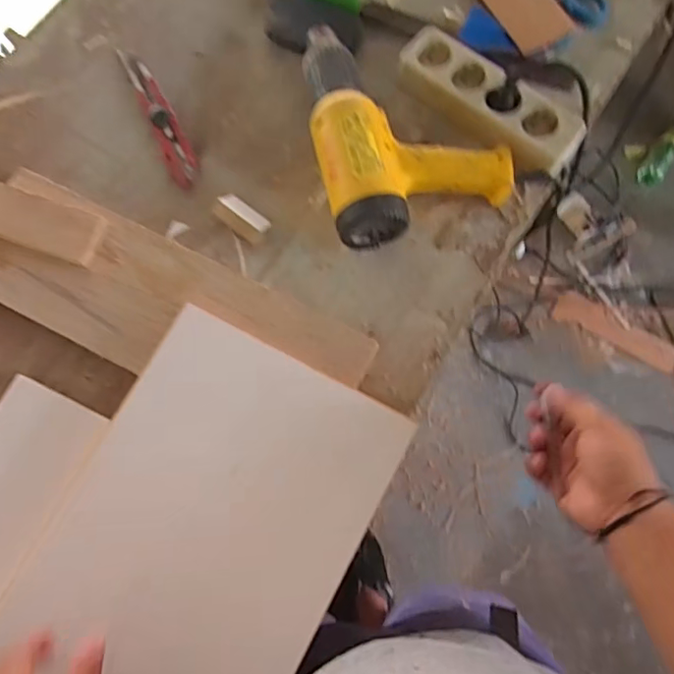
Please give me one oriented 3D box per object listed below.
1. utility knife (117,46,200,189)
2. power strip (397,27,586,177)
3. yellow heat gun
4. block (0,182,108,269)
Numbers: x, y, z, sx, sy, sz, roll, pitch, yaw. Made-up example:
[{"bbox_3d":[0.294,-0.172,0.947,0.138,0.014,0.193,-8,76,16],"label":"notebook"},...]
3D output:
[{"bbox_3d":[-0.194,-0.243,0.601,0.032,0.017,0.171,-24,77,-4],"label":"utility knife"},{"bbox_3d":[0.153,-0.241,0.574,0.202,0.043,0.064,39,80,10],"label":"power strip"},{"bbox_3d":[0.065,-0.224,0.566,0.182,0.069,0.243,-13,76,-2],"label":"yellow heat gun"},{"bbox_3d":[-0.309,-0.116,0.552,0.157,0.028,0.051,18,77,6],"label":"block"}]

